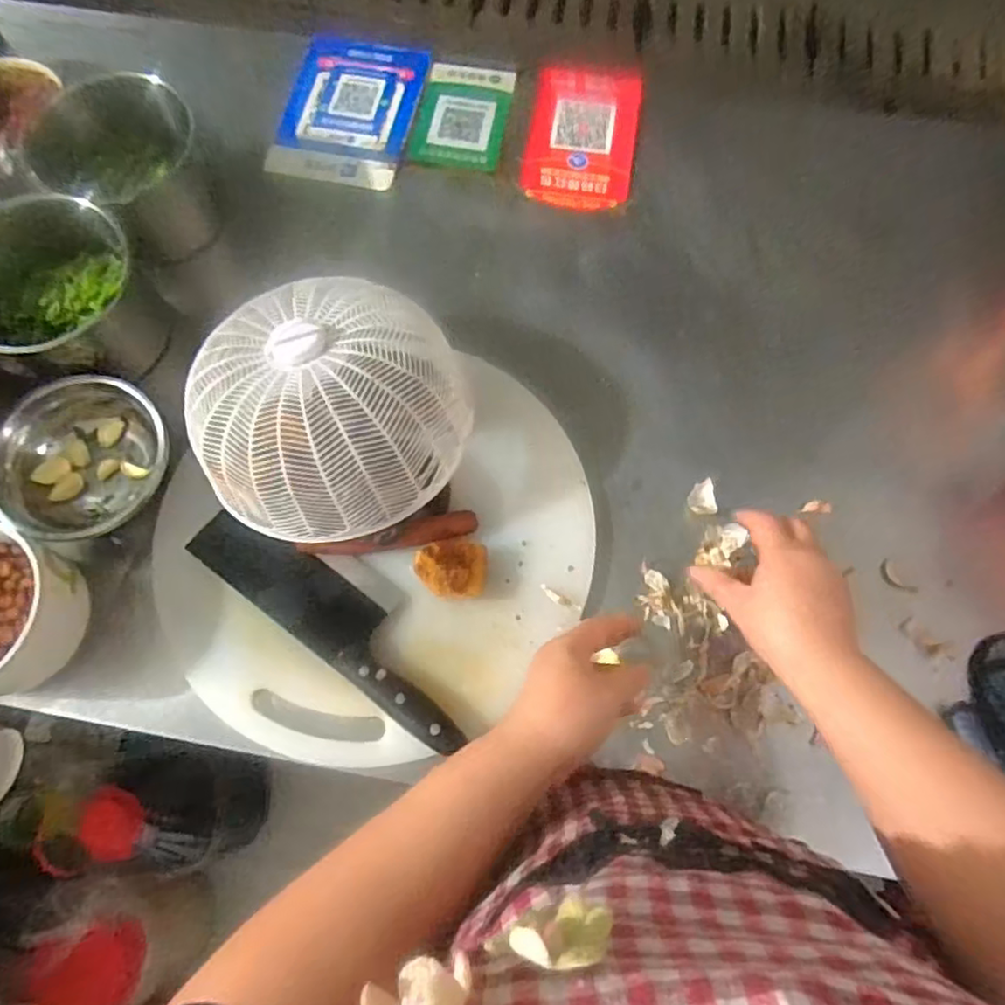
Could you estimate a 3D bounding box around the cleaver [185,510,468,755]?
[{"bbox_3d":[-0.143,0.099,0.562,0.287,0.023,0.063,34,76,11],"label":"cleaver"}]

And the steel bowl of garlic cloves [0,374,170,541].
[{"bbox_3d":[-0.364,-0.034,0.587,0.136,0.071,0.140,0,73,1],"label":"steel bowl of garlic cloves"}]

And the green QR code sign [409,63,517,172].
[{"bbox_3d":[-0.044,-0.443,0.763,0.099,0.010,0.153,8,68,3],"label":"green QR code sign"}]

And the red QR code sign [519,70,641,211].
[{"bbox_3d":[0.092,-0.420,0.757,0.121,0.009,0.201,8,73,4],"label":"red QR code sign"}]

